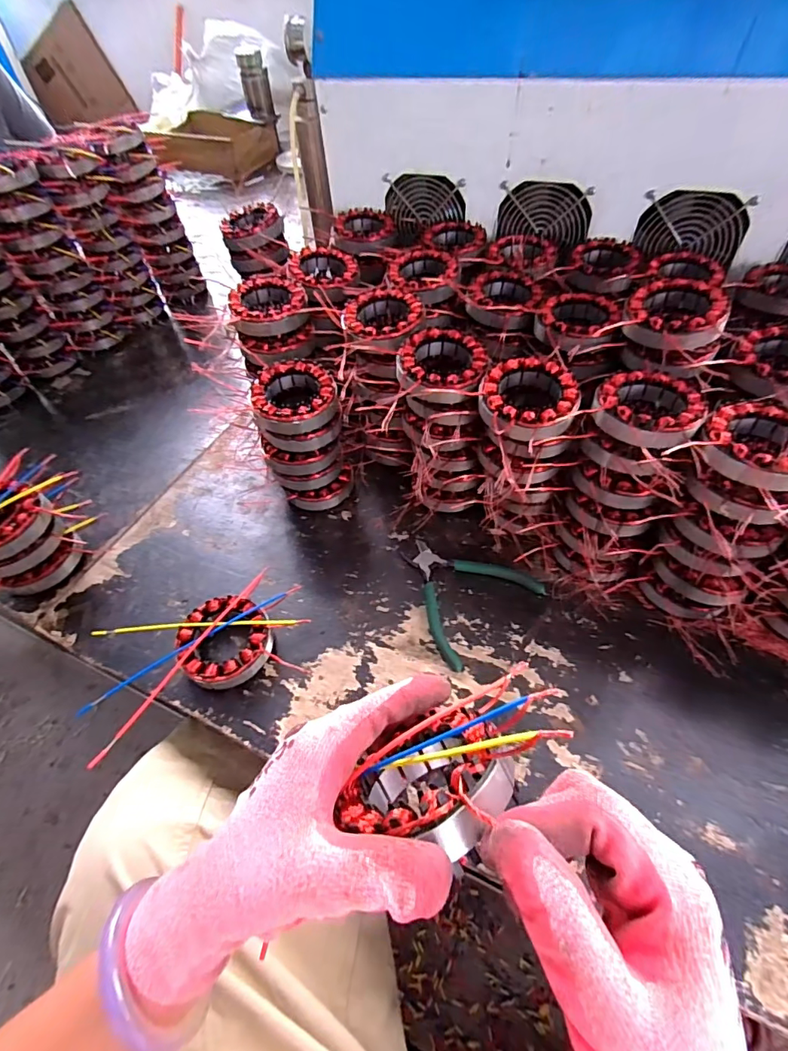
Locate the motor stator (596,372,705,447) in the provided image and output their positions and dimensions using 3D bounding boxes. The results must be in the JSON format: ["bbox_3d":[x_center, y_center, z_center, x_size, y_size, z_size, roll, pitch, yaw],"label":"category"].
[{"bbox_3d":[0.220,-0.097,0.412,0.085,0.041,0.084,-38,60,-23],"label":"motor stator"}]

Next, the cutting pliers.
[{"bbox_3d":[0.066,0.063,0.501,0.132,0.013,0.135,-35,59,-21],"label":"cutting pliers"}]

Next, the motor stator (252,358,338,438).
[{"bbox_3d":[-0.101,-0.130,0.485,0.082,0.037,0.083,-15,54,-7],"label":"motor stator"}]

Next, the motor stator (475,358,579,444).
[{"bbox_3d":[0.122,-0.116,0.431,0.087,0.032,0.087,-2,53,2],"label":"motor stator"}]

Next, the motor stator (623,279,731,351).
[{"bbox_3d":[0.262,-0.197,0.441,0.085,0.031,0.086,23,58,19],"label":"motor stator"}]

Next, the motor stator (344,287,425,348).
[{"bbox_3d":[-0.010,-0.217,0.502,0.081,0.035,0.083,-5,53,0],"label":"motor stator"}]

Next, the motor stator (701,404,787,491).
[{"bbox_3d":[0.295,-0.063,0.374,0.086,0.028,0.082,-2,53,2],"label":"motor stator"}]

